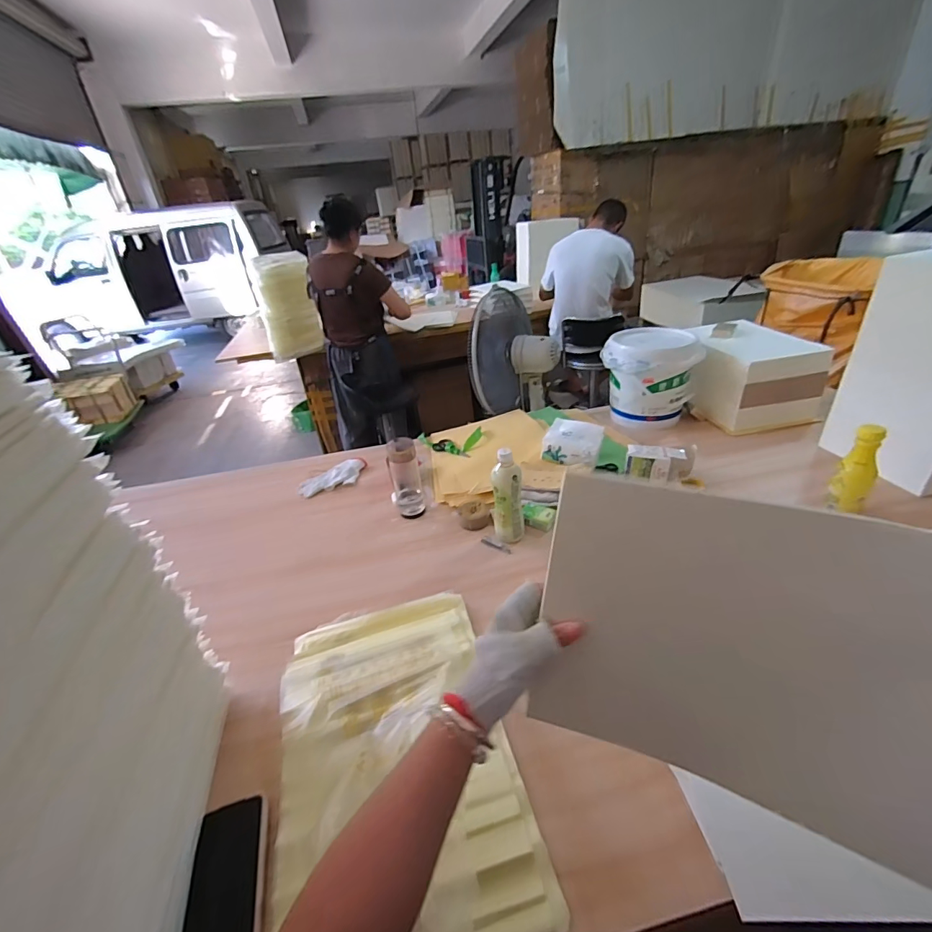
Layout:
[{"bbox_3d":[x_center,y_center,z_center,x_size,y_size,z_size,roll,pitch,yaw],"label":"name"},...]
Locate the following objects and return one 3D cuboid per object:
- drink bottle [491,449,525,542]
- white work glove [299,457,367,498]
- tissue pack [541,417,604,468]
[{"bbox_3d":[0.088,0.074,0.953,0.064,0.201,0.069,-4,31,5],"label":"drink bottle"},{"bbox_3d":[-0.379,0.033,1.304,0.200,0.026,0.104,-26,36,-29],"label":"white work glove"},{"bbox_3d":[0.288,-0.062,1.215,0.149,0.120,0.049,10,-7,21],"label":"tissue pack"}]

